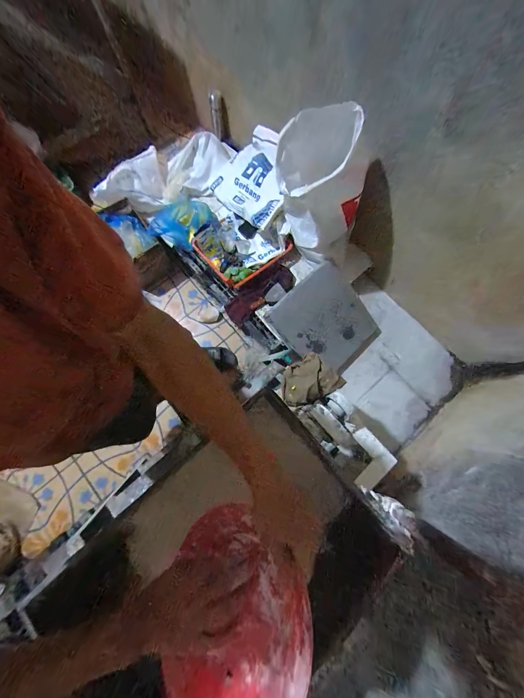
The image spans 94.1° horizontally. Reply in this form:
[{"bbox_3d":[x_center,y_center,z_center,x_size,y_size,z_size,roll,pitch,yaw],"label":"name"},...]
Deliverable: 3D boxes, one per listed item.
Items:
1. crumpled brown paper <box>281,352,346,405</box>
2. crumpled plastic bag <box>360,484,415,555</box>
[{"bbox_3d":[0.128,0.094,0.700,0.162,0.061,0.126,-34,81,-8],"label":"crumpled brown paper"},{"bbox_3d":[0.202,0.260,0.382,0.048,0.027,0.102,-39,81,-9],"label":"crumpled plastic bag"}]

